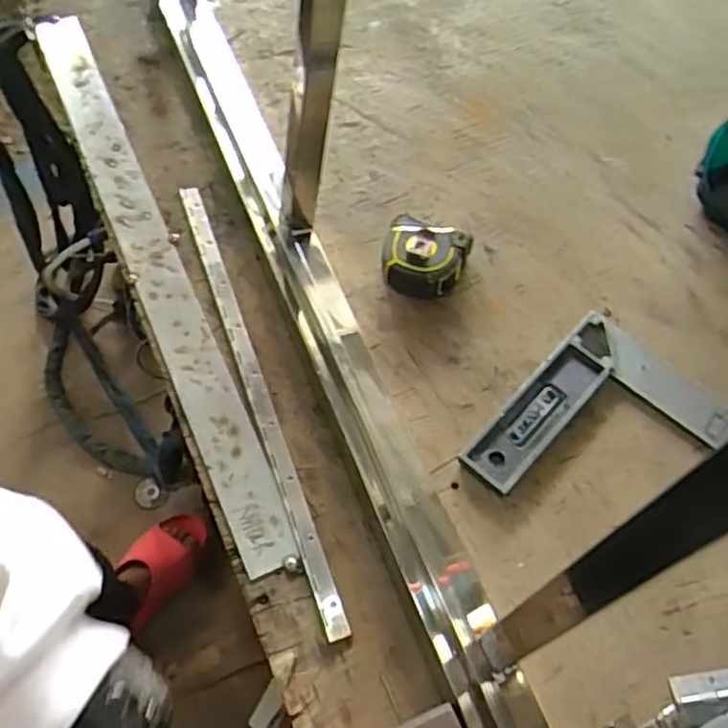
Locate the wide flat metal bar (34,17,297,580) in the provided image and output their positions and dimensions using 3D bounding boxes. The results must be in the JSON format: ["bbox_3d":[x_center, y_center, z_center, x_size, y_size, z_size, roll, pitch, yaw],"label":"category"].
[{"bbox_3d":[-0.214,-0.126,0.671,0.049,0.006,0.677,-22,62,-13],"label":"wide flat metal bar"}]

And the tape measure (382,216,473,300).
[{"bbox_3d":[0.054,-0.094,0.636,0.071,0.034,0.062,14,60,8],"label":"tape measure"}]

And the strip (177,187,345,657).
[{"bbox_3d":[-0.095,0.010,0.595,0.017,0.007,0.438,-18,61,-11],"label":"strip"}]

